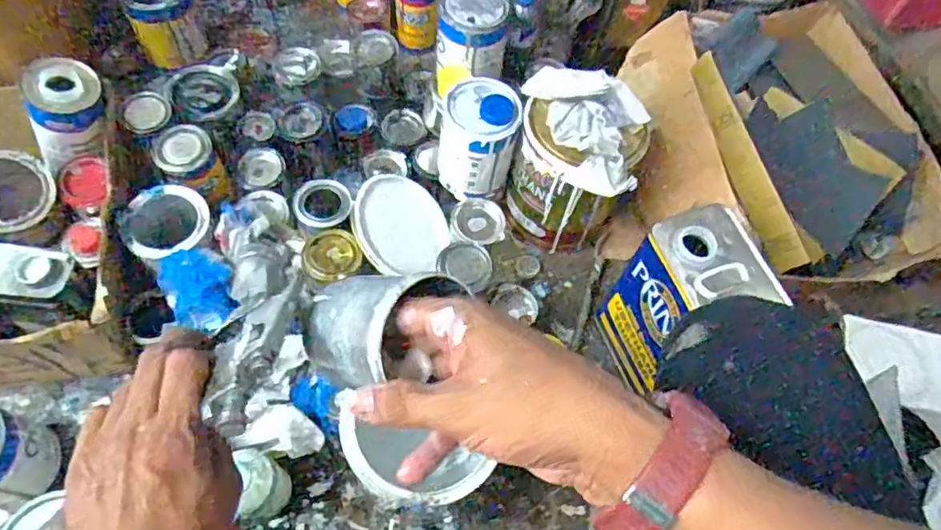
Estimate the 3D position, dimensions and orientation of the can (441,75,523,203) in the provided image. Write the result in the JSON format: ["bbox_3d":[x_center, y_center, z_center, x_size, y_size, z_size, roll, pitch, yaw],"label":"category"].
[{"bbox_3d":[0.011,-0.171,0.861,0.111,0.136,0.108,6,60,2],"label":"can"}]

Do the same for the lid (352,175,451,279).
[{"bbox_3d":[-0.092,-0.054,0.833,0.147,0.008,0.134,16,65,-37],"label":"lid"}]

